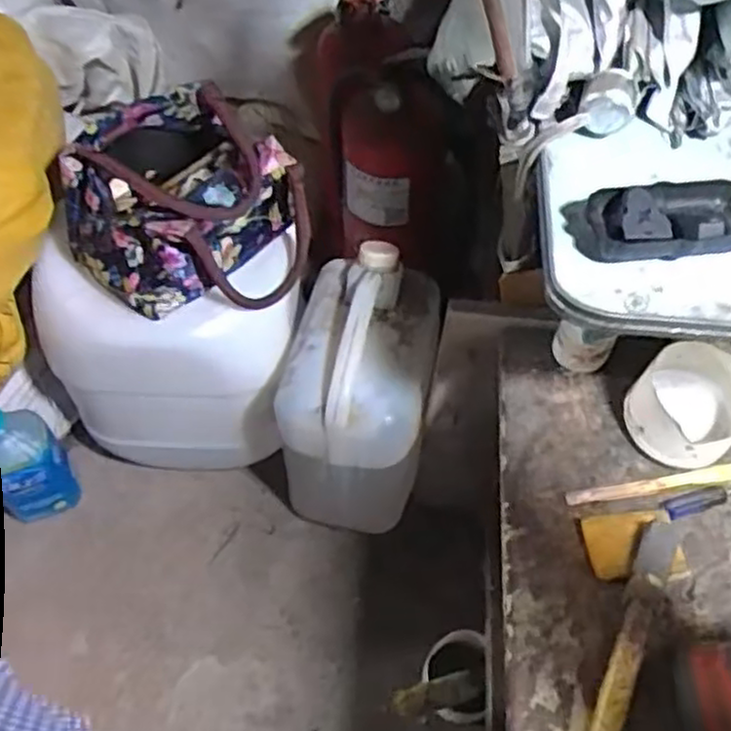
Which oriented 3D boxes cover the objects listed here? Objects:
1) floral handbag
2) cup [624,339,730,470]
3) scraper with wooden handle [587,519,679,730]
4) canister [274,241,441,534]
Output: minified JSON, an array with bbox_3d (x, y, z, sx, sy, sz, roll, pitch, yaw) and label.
[{"bbox_3d":[-0.187,-0.175,0.792,0.242,0.155,0.204,4,56,2],"label":"floral handbag"},{"bbox_3d":[0.266,0.035,0.615,0.089,0.060,0.083,0,56,-1],"label":"cup"},{"bbox_3d":[0.191,0.195,0.533,0.027,0.027,0.197,22,58,13],"label":"scraper with wooden handle"},{"bbox_3d":[-0.010,0.034,0.904,0.158,0.289,0.224,7,56,4],"label":"canister"}]

